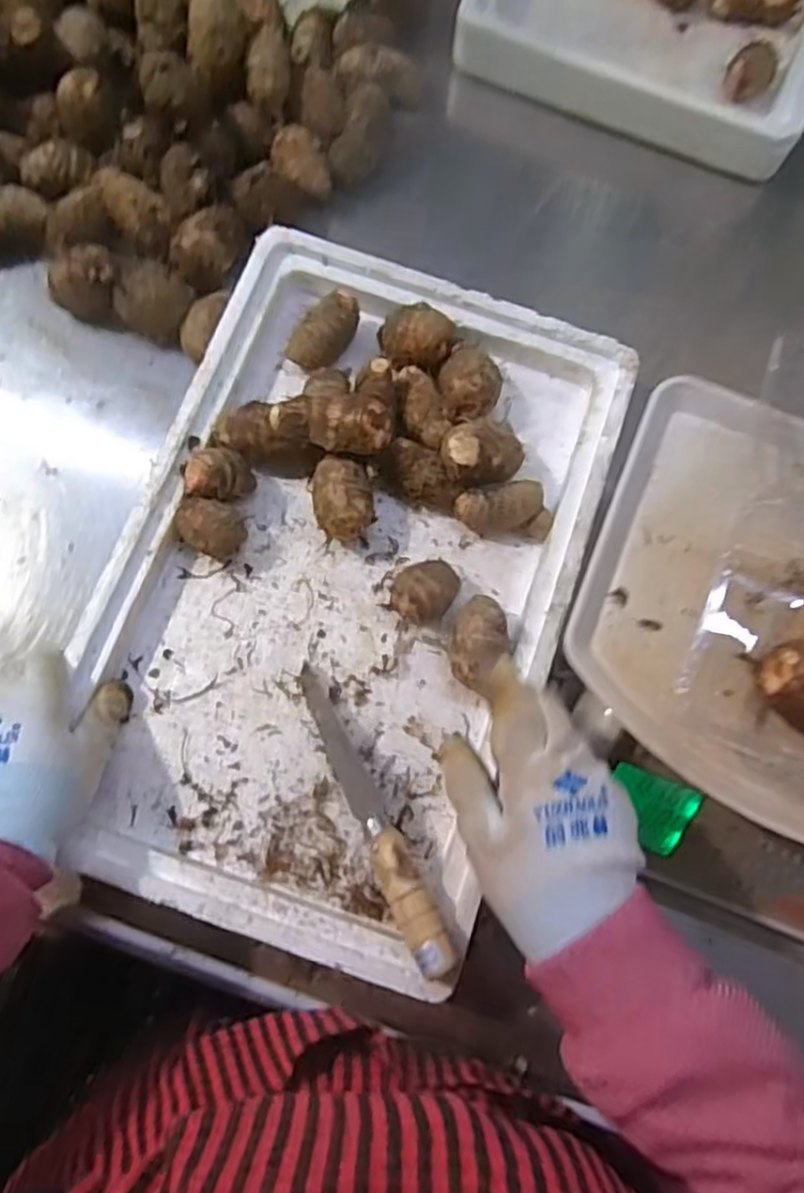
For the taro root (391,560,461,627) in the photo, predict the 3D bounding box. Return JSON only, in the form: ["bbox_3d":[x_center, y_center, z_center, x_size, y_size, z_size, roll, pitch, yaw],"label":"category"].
[{"bbox_3d":[0.016,-0.002,0.510,0.038,0.044,0.046,32,78,6],"label":"taro root"}]

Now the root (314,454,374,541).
[{"bbox_3d":[-0.039,-0.065,0.523,0.041,0.039,0.057,2,77,-1],"label":"root"}]

